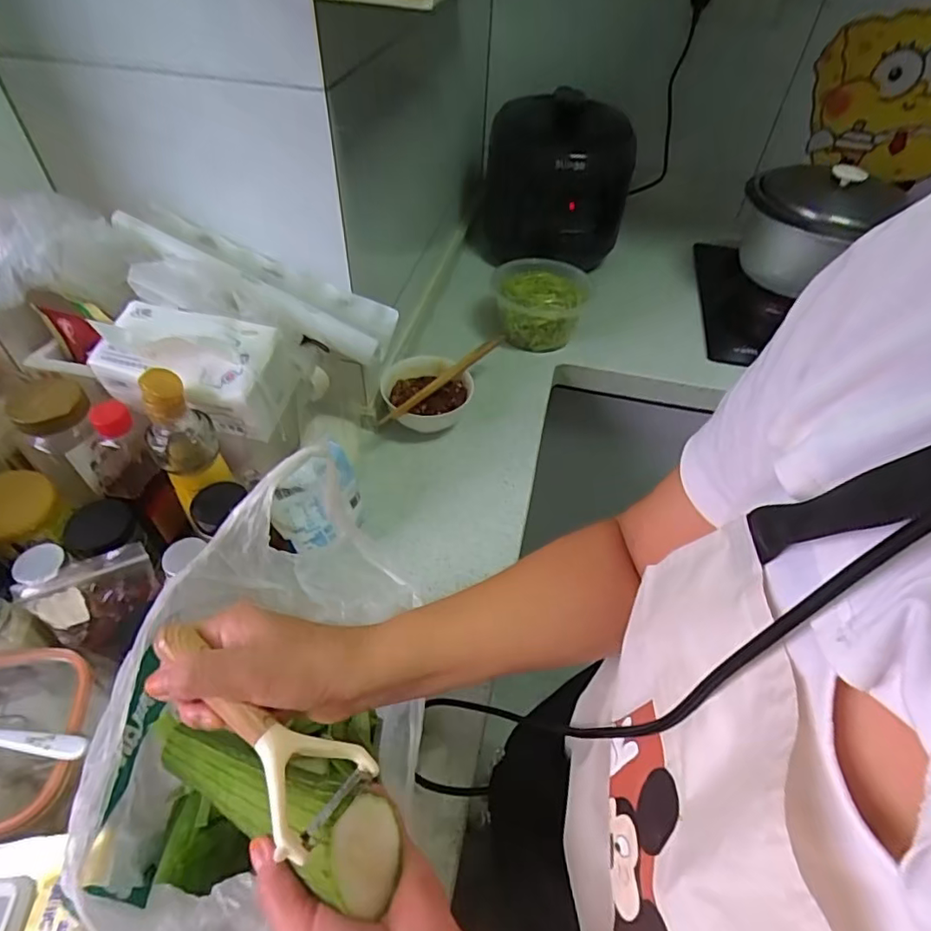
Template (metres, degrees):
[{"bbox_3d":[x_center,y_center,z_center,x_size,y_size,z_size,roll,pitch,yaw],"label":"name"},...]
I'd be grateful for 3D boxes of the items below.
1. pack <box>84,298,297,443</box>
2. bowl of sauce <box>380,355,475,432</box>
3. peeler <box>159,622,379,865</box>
[{"bbox_3d":[-0.259,-0.092,0.539,0.165,0.089,0.086,9,48,5],"label":"pack"},{"bbox_3d":[-0.050,-0.092,0.785,0.127,0.067,0.117,-12,50,-14],"label":"bowl of sauce"},{"bbox_3d":[-0.108,0.136,0.301,0.135,0.020,0.062,47,32,21],"label":"peeler"}]

